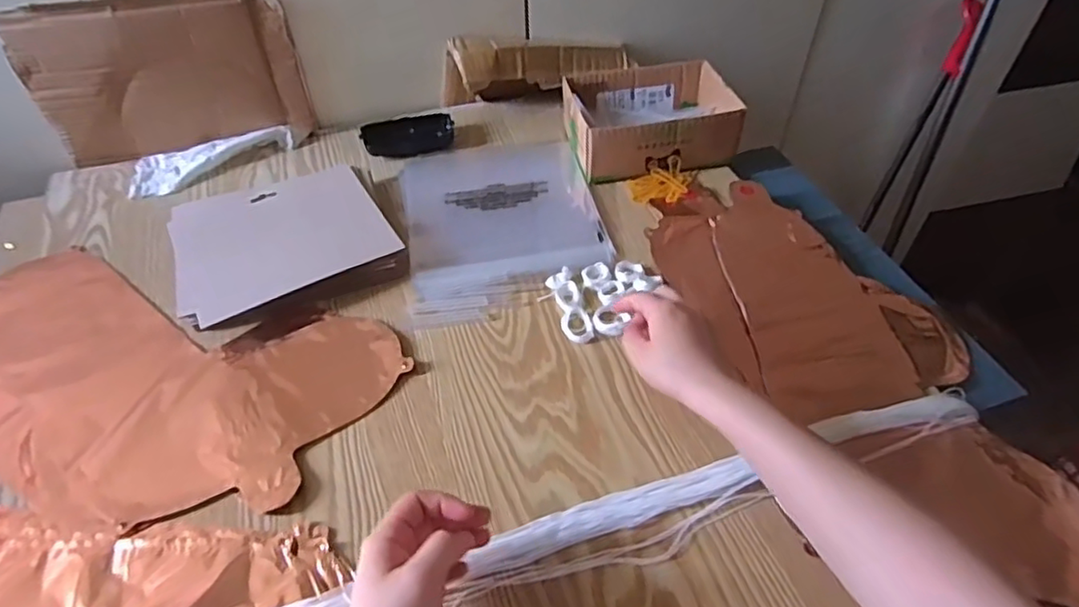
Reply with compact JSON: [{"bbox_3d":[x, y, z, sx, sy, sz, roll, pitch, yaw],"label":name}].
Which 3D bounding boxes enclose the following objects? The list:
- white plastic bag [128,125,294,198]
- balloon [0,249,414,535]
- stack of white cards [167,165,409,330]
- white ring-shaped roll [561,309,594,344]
[{"bbox_3d":[-0.382,-0.167,0.734,0.180,0.028,0.072,-13,49,-10],"label":"white plastic bag"},{"bbox_3d":[-0.352,0.067,0.540,0.429,0.018,0.218,13,50,12],"label":"balloon"},{"bbox_3d":[-0.256,-0.065,0.633,0.201,0.030,0.172,-21,51,-17],"label":"stack of white cards"},{"bbox_3d":[0.034,0.021,0.566,0.026,0.010,0.032,-18,50,-14],"label":"white ring-shaped roll"}]

